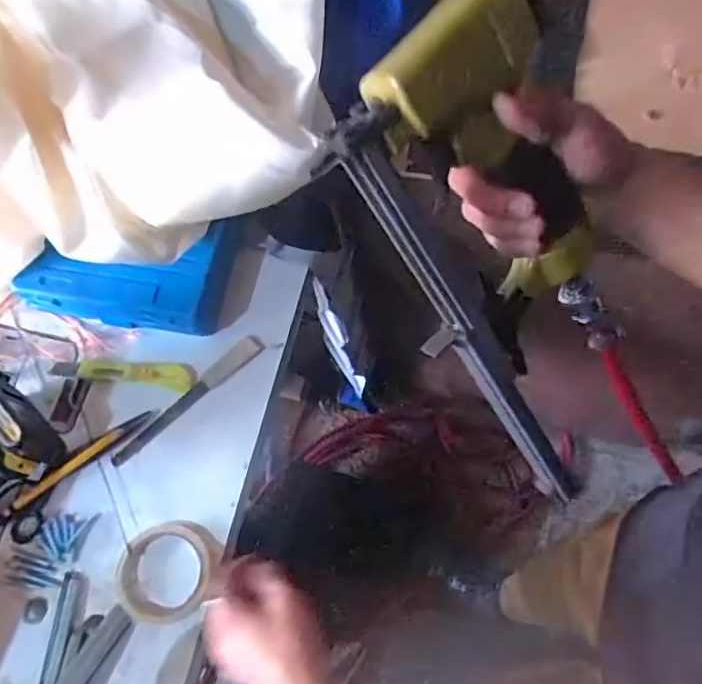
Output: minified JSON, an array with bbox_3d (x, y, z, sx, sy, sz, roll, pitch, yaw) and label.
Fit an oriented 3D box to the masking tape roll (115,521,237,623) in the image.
[{"bbox_3d":[-0.188,0.233,0.591,0.096,0.023,0.104,0,64,1],"label":"masking tape roll"}]

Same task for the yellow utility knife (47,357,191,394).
[{"bbox_3d":[-0.268,0.033,0.680,0.164,0.010,0.034,7,69,6],"label":"yellow utility knife"}]

